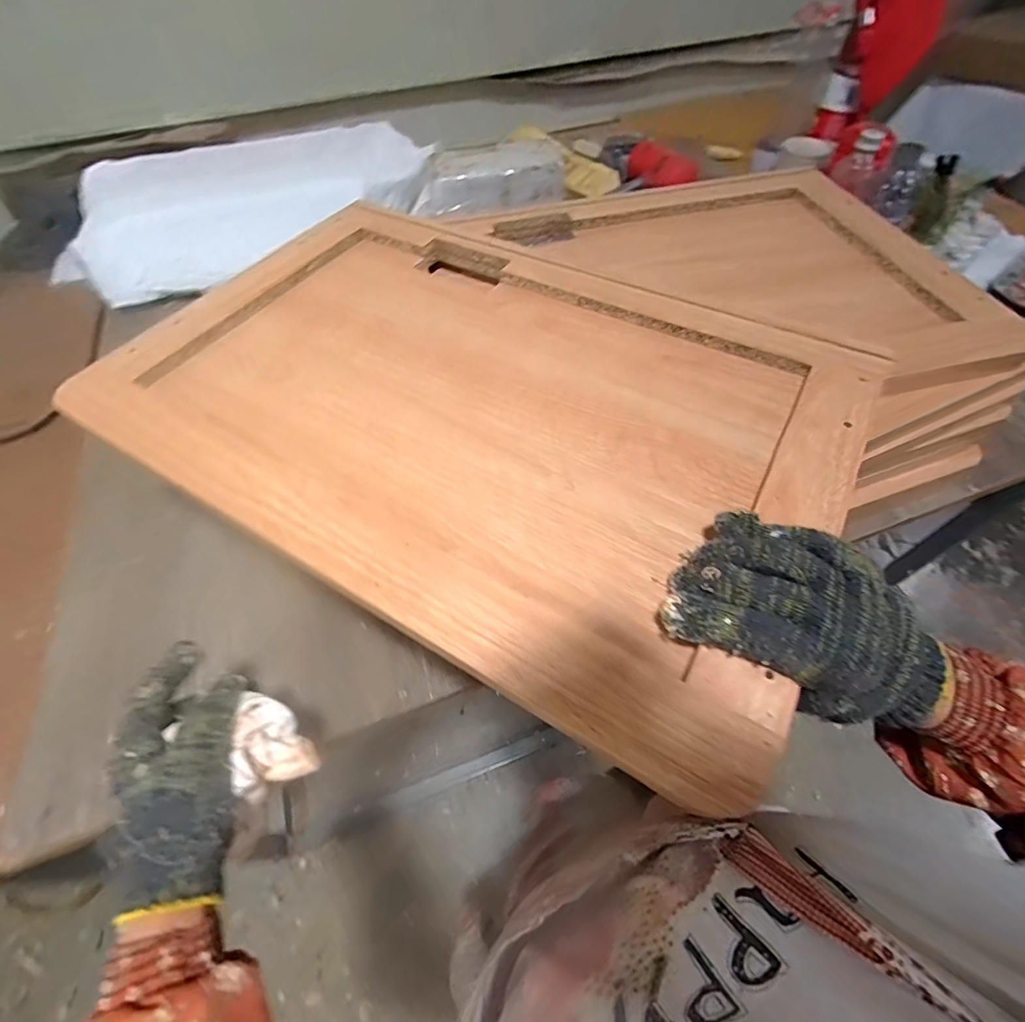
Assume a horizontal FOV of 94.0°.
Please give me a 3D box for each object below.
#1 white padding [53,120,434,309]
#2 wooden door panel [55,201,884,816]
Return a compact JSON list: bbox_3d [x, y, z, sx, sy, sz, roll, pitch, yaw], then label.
[{"bbox_3d":[-0.431,-0.526,0.814,0.600,0.107,0.301,-25,58,-14],"label":"white padding"},{"bbox_3d":[-0.035,-0.097,0.386,0.548,0.025,0.363,26,61,19],"label":"wooden door panel"}]

